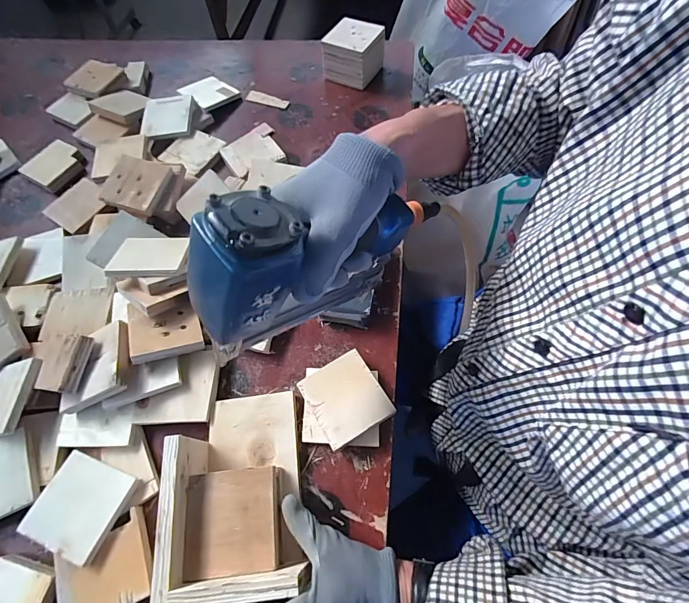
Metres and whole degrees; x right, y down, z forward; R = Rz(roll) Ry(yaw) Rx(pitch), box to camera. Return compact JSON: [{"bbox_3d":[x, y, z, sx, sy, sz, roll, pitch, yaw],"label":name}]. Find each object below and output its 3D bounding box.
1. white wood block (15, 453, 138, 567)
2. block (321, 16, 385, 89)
[{"bbox_3d":[-0.293,0.225,0.423,0.089,0.015,0.088,20,65,11],"label":"white wood block"},{"bbox_3d":[0.019,-0.491,0.761,0.104,0.085,0.095,21,64,14],"label":"block"}]

